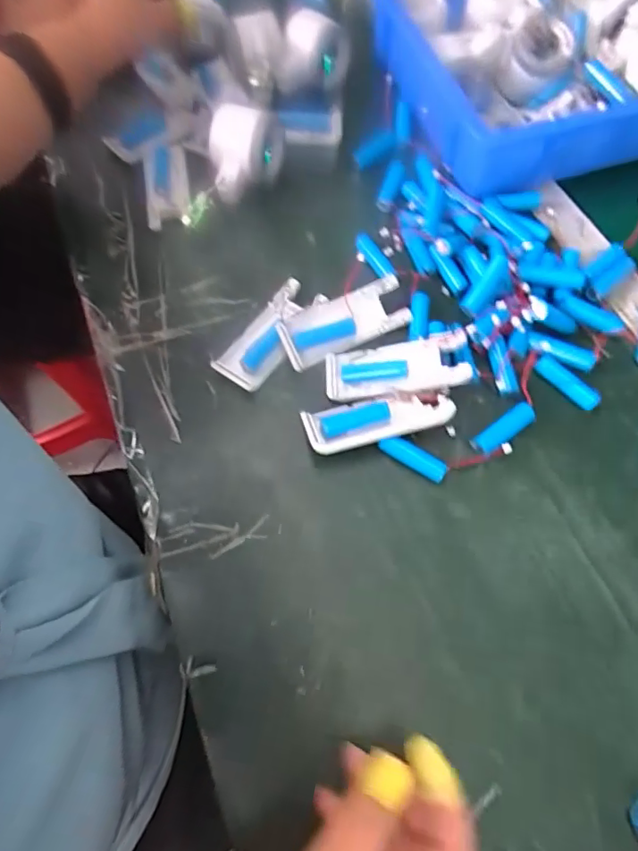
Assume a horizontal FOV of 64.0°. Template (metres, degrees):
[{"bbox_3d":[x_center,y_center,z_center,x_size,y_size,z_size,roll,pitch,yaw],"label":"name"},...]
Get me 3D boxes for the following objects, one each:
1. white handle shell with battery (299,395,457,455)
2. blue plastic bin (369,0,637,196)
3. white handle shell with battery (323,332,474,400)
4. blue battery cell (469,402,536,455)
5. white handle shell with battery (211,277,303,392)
[{"bbox_3d":[0.043,-0.003,0.372,0.105,0.022,0.037,-10,66,-4],"label":"white handle shell with battery"},{"bbox_3d":[0.301,-0.386,0.503,0.429,0.094,0.270,-18,67,-7],"label":"blue plastic bin"},{"bbox_3d":[0.057,-0.043,0.384,0.105,0.016,0.039,-7,65,16],"label":"white handle shell with battery"},{"bbox_3d":[0.136,0.003,0.373,0.052,0.014,0.016,-32,69,-13],"label":"blue battery cell"},{"bbox_3d":[-0.039,-0.077,0.410,0.041,0.020,0.104,30,69,13],"label":"white handle shell with battery"}]

